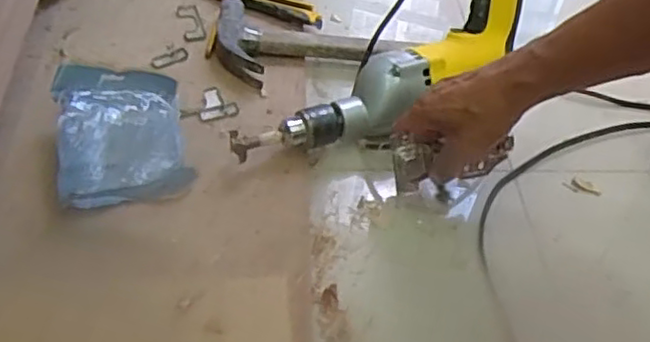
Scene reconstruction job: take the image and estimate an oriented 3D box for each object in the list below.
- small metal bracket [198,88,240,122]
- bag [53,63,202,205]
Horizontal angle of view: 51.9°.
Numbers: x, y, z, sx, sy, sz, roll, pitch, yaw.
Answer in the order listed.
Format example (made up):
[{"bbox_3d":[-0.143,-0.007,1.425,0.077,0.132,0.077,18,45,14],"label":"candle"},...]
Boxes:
[{"bbox_3d":[-0.115,-0.072,0.711,0.040,0.005,0.045,-8,51,-13],"label":"small metal bracket"},{"bbox_3d":[-0.195,-0.034,0.644,0.115,0.051,0.167,-9,51,-14],"label":"bag"}]

